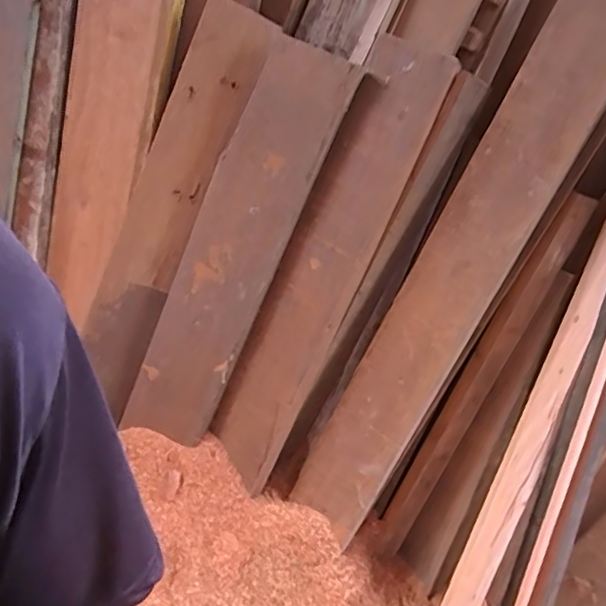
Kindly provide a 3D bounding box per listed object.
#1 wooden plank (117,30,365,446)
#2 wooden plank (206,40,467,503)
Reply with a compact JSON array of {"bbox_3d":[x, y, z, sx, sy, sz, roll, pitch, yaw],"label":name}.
[{"bbox_3d":[-0.103,-0.066,0.827,0.140,0.597,0.022,29,15,12],"label":"wooden plank"},{"bbox_3d":[0.021,-0.041,0.810,0.123,0.632,0.033,31,16,29],"label":"wooden plank"}]

